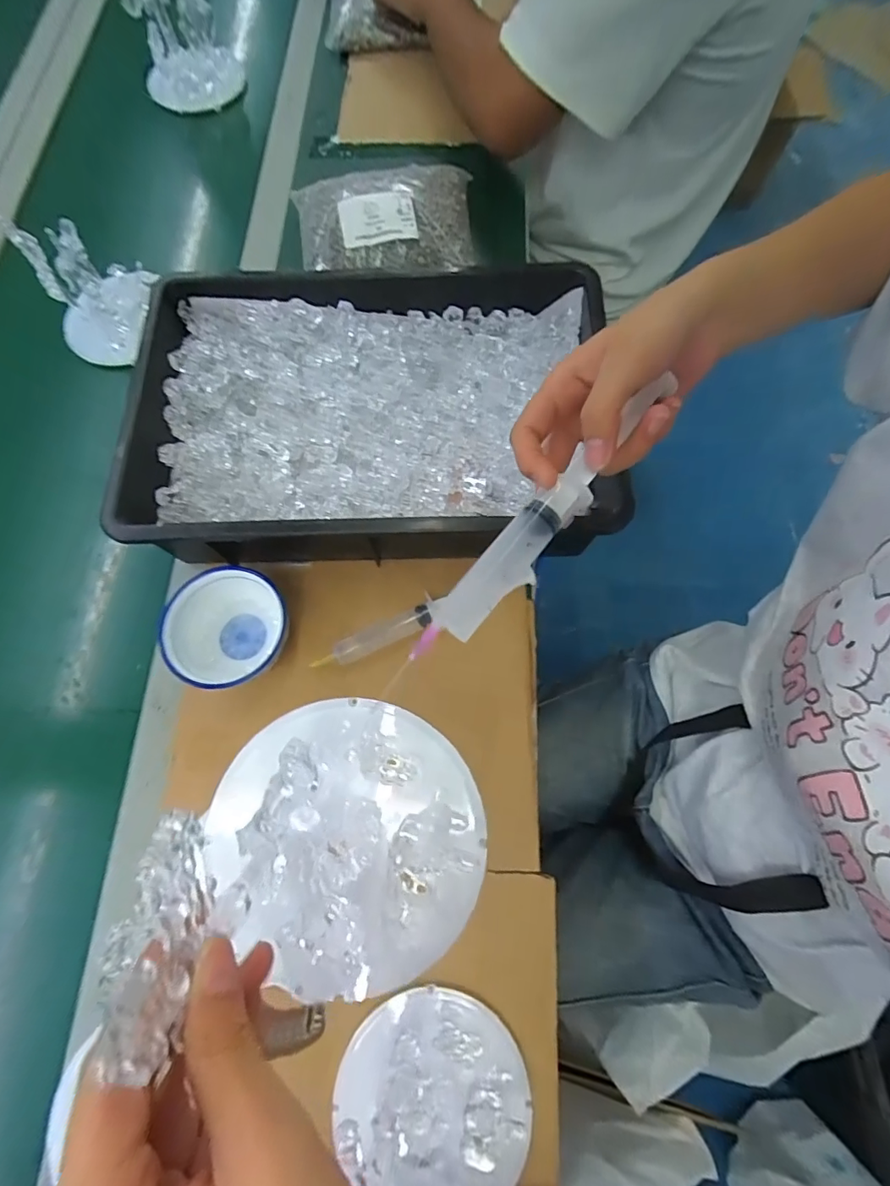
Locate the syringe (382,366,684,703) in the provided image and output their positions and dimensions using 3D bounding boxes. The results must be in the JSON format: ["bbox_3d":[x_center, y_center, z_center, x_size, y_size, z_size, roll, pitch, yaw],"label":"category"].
[{"bbox_3d":[0.051,-0.037,0.249,0.026,0.018,0.197,40,83,13],"label":"syringe"}]

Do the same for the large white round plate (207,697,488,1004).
[{"bbox_3d":[-0.045,0.111,0.230,0.124,0.025,0.116,0,72,1],"label":"large white round plate"}]

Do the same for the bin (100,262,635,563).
[{"bbox_3d":[-0.067,-0.163,0.464,0.423,0.084,0.285,2,72,2],"label":"bin"}]

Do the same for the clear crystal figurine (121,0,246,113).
[{"bbox_3d":[-0.377,-0.797,0.719,0.113,0.135,0.111,-3,72,0],"label":"clear crystal figurine"}]

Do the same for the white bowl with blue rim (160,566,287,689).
[{"bbox_3d":[-0.178,0.031,0.419,0.095,0.059,0.095,0,72,1],"label":"white bowl with blue rim"}]

